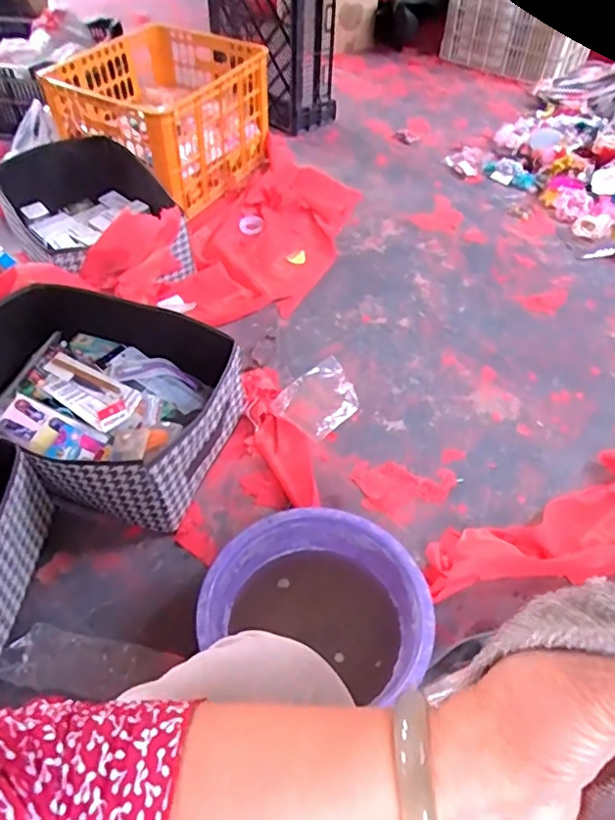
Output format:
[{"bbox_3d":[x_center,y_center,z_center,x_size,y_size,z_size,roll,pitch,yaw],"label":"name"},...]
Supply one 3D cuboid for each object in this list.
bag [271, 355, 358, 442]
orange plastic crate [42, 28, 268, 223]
[{"bbox_3d":[0.029,-0.018,1.109,0.127,0.037,0.178,33,56,25],"label":"bag"},{"bbox_3d":[-0.353,-0.805,1.551,0.397,0.232,0.565,25,55,17],"label":"orange plastic crate"}]

